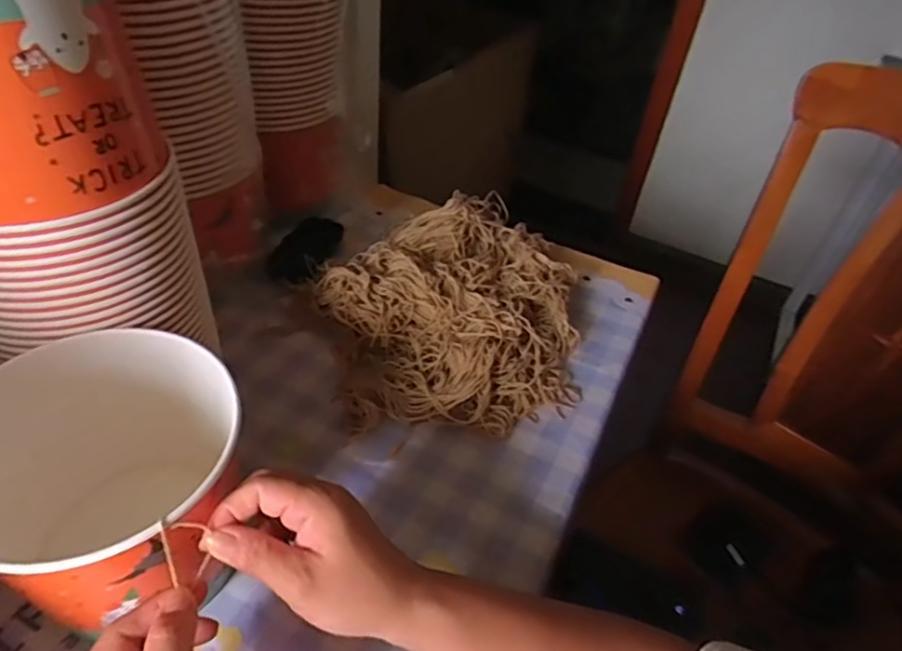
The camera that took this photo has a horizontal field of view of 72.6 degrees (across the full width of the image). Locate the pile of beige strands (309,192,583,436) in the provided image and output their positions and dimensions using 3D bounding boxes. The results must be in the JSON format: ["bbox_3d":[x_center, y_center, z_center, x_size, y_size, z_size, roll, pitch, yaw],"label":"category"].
[{"bbox_3d":[0.005,-0.031,0.622,0.252,0.069,0.302,3,41,-5],"label":"pile of beige strands"}]

